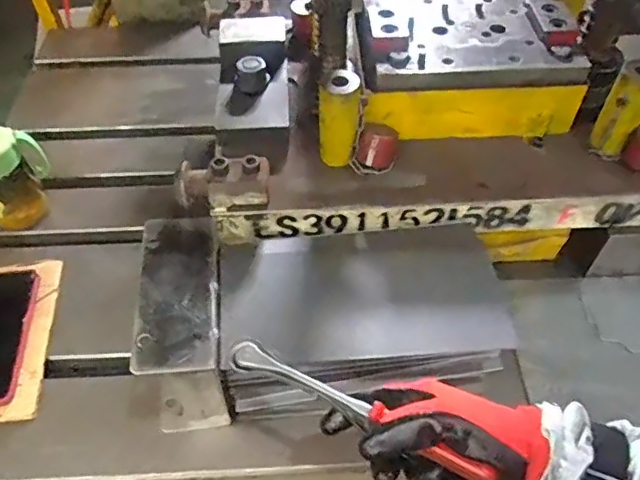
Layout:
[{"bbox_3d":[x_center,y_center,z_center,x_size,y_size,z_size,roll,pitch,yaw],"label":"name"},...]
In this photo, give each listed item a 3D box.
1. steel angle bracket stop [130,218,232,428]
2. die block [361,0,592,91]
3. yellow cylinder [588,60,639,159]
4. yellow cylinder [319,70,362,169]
[{"bbox_3d":[-0.125,0.083,0.554,0.075,0.137,0.181,-4,50,-3],"label":"steel angle bracket stop"},{"bbox_3d":[0.162,-0.226,0.624,0.226,0.030,0.151,-5,50,-4],"label":"die block"},{"bbox_3d":[0.317,-0.134,0.592,0.040,0.093,0.037,27,55,21],"label":"yellow cylinder"},{"bbox_3d":[0.020,-0.123,0.585,0.041,0.095,0.039,2,50,2],"label":"yellow cylinder"}]

